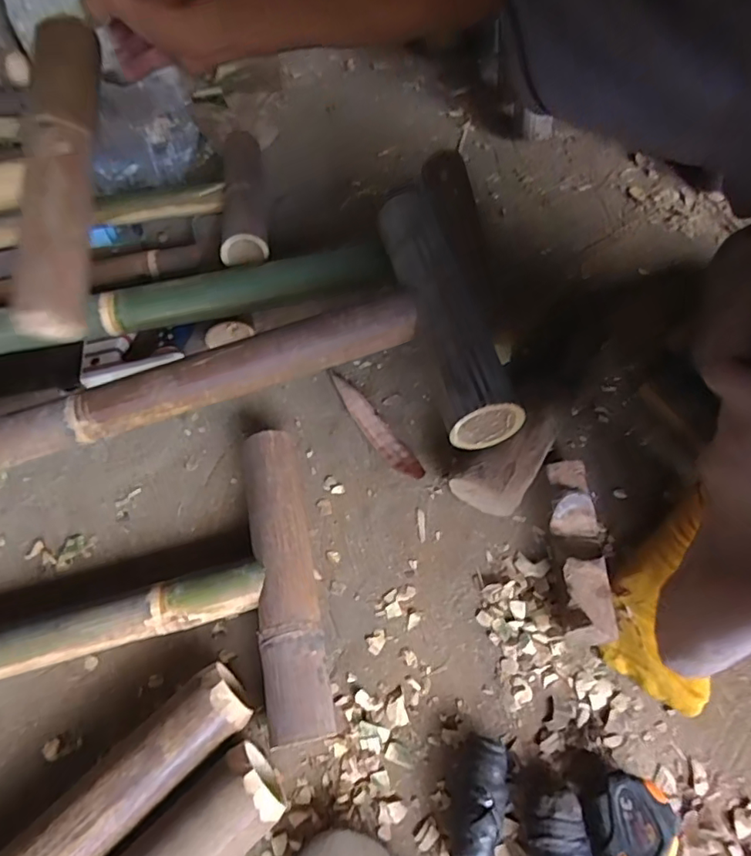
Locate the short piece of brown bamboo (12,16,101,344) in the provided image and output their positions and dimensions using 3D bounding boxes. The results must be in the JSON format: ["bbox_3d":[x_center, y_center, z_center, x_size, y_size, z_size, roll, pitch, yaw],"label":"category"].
[{"bbox_3d":[-0.268,-0.210,0.455,0.051,0.048,0.268,-1,83,0],"label":"short piece of brown bamboo"}]

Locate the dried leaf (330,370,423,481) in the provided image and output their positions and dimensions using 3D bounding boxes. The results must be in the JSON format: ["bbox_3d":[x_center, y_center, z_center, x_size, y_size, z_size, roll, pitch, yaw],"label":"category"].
[{"bbox_3d":[0.000,-0.002,0.602,0.029,0.019,0.159,-32,64,-17],"label":"dried leaf"}]

